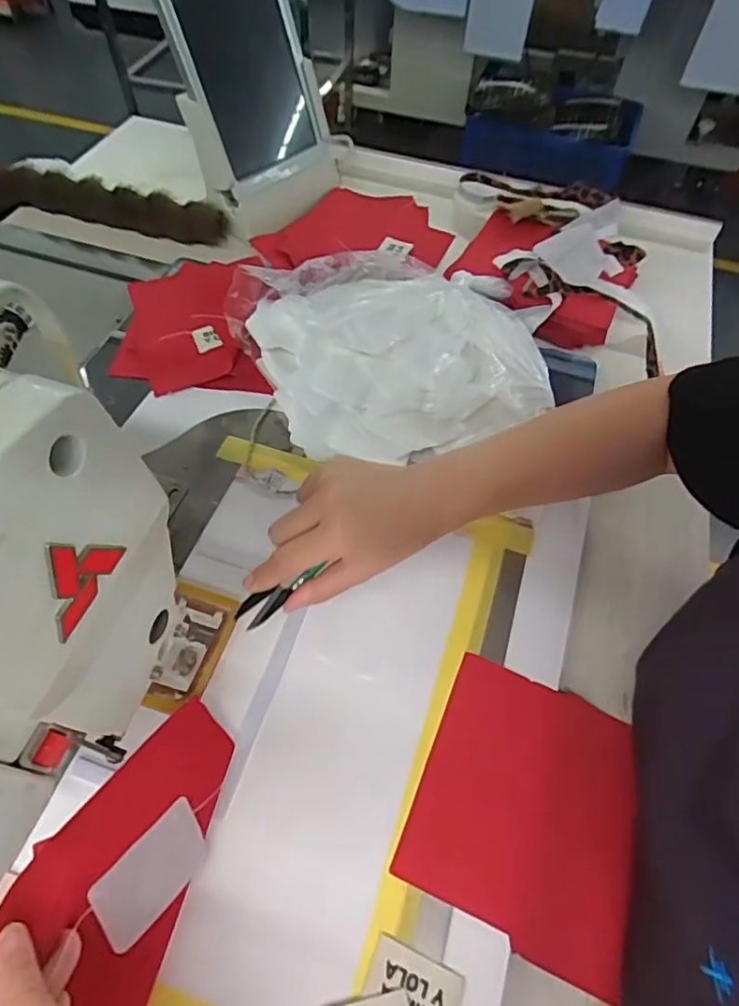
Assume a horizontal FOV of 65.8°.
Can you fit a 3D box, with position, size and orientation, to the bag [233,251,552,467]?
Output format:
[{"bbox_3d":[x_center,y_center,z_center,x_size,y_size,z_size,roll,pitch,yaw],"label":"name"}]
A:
[{"bbox_3d":[0.032,-0.145,0.508,0.261,0.060,0.213,-20,60,-15],"label":"bag"}]

